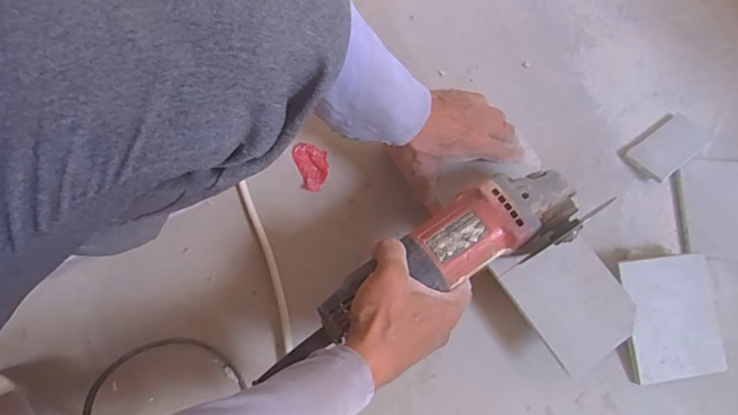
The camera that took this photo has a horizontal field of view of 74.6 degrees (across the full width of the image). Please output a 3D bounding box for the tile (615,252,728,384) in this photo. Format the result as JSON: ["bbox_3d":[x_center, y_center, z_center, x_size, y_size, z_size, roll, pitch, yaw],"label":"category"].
[{"bbox_3d":[0.315,0.114,0.503,0.099,0.005,0.121,-6,83,-6],"label":"tile"}]

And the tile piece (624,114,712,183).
[{"bbox_3d":[0.363,-0.073,0.583,0.100,0.008,0.051,-34,73,-13],"label":"tile piece"}]

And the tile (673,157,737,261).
[{"bbox_3d":[0.412,0.002,0.558,0.107,0.008,0.120,5,69,1],"label":"tile"}]

